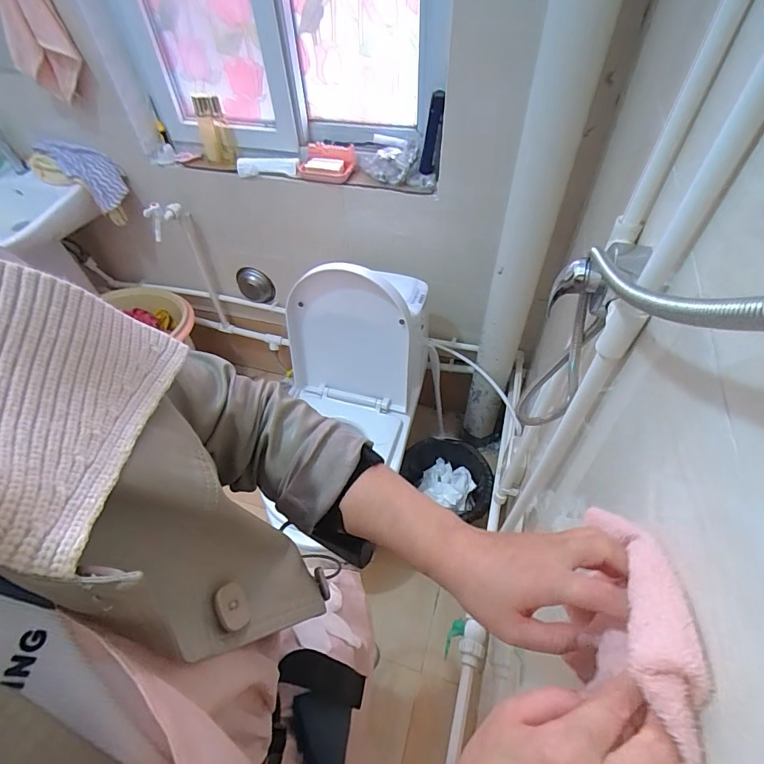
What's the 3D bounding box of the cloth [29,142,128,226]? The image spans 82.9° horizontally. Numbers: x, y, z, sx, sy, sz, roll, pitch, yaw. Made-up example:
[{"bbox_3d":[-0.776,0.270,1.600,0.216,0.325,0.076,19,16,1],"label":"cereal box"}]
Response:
[{"bbox_3d":[-0.873,-0.594,1.270,0.227,0.174,0.117,14,53,14],"label":"cloth"}]

